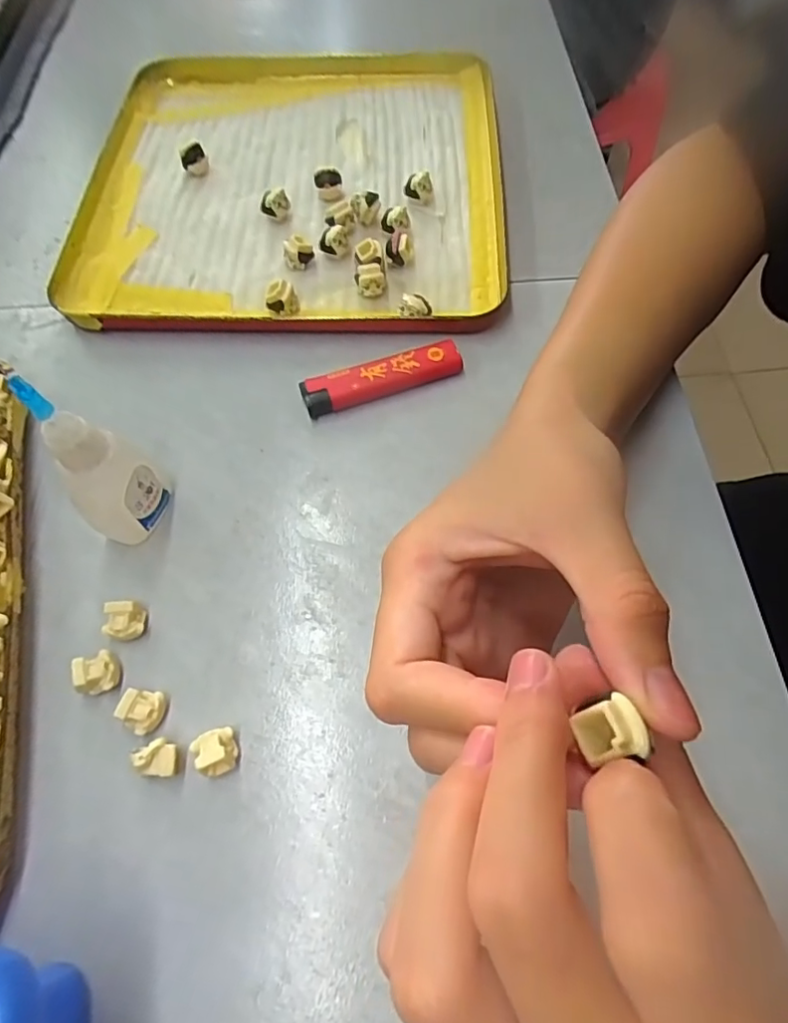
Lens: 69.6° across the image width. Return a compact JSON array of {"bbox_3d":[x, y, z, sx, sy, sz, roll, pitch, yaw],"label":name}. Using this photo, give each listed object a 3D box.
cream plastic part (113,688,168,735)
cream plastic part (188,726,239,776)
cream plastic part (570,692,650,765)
[{"bbox_3d":[-0.092,0.072,0.208,0.014,0.010,0.015,24,67,13],"label":"cream plastic part"},{"bbox_3d":[-0.063,0.086,0.202,0.014,0.012,0.016,-27,66,-11],"label":"cream plastic part"},{"bbox_3d":[0.046,0.046,0.119,0.012,0.007,0.012,-17,65,-12],"label":"cream plastic part"}]

